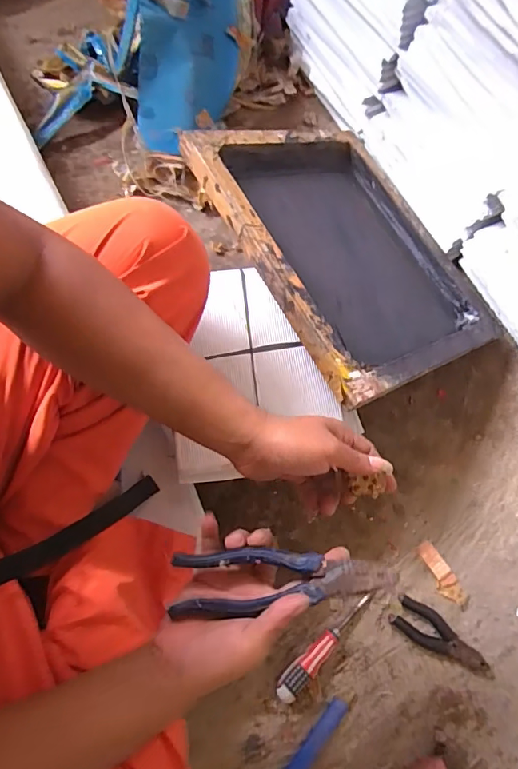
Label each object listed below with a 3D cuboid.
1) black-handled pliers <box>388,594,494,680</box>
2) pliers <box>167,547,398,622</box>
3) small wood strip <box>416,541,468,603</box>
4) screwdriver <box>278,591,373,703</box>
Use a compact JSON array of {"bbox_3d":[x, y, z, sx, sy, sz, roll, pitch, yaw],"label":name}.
[{"bbox_3d":[0.260,0.354,0.662,0.153,0.017,0.047,29,74,10],"label":"black-handled pliers"},{"bbox_3d":[0.021,0.170,0.410,0.190,0.013,0.050,-3,71,-1],"label":"pliers"},{"bbox_3d":[0.267,0.275,0.690,0.032,0.015,0.094,-27,73,-9],"label":"small wood strip"},{"bbox_3d":[0.091,0.352,0.650,0.033,0.035,0.179,41,76,13],"label":"screwdriver"}]

